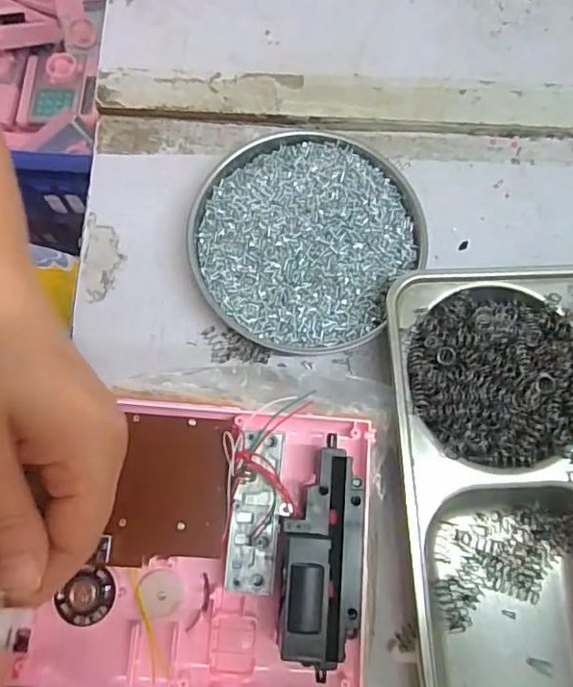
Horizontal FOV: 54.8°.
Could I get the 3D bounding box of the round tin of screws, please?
[{"bbox_3d":[0.008,-0.061,0.333,0.130,0.023,0.130,0,78,-2],"label":"round tin of screws"}]

